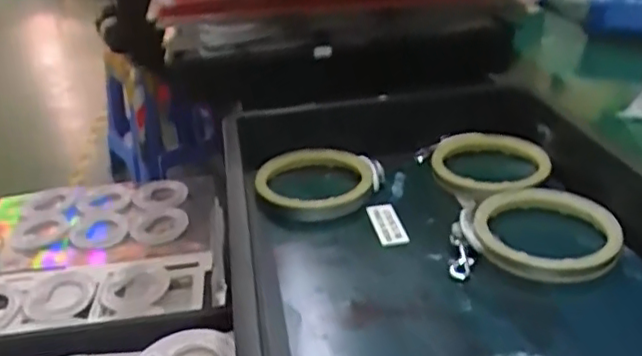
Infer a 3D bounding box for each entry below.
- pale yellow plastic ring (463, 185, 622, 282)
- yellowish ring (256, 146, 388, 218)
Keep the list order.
[{"bbox_3d":[0.201,0.049,0.561,0.136,0.024,0.121,-13,30,-17],"label":"pale yellow plastic ring"},{"bbox_3d":[-0.004,0.004,0.667,0.135,0.028,0.110,-15,31,-20],"label":"yellowish ring"}]

